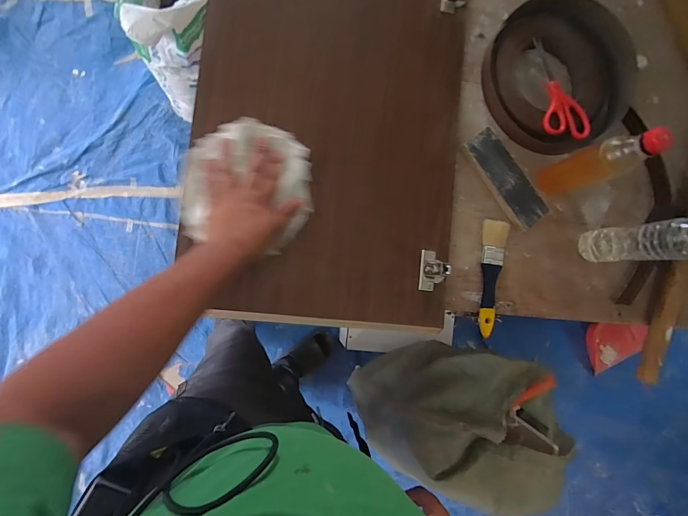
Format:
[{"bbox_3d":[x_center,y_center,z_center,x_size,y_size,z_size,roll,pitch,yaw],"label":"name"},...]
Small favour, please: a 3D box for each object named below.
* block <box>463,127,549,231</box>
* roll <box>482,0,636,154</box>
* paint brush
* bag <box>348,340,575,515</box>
[{"bbox_3d":[0.267,-0.129,0.546,0.065,0.015,0.172,-36,93,-9],"label":"block"},{"bbox_3d":[0.363,-0.304,0.561,0.241,0.059,0.236,0,87,-9],"label":"roll"},{"bbox_3d":[0.242,0.032,0.545,0.036,0.017,0.185,5,87,-8],"label":"paint brush"},{"bbox_3d":[0.266,0.380,0.894,0.386,0.395,0.316,14,85,-8],"label":"bag"}]

